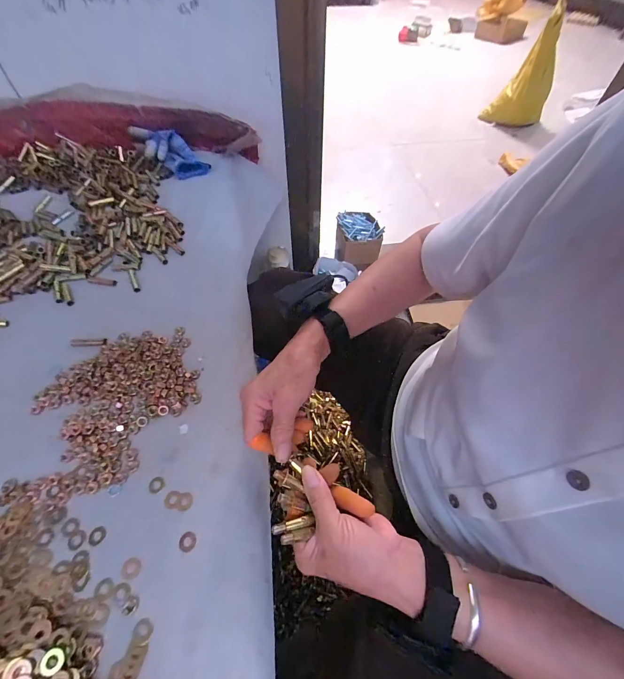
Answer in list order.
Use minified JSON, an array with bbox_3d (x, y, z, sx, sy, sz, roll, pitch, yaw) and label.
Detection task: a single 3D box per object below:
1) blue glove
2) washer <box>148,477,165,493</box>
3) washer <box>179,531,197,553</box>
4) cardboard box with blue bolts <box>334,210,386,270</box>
[{"bbox_3d":[-0.298,-0.399,0.658,0.169,0.052,0.081,37,63,22],"label":"blue glove"},{"bbox_3d":[-0.172,0.160,0.347,0.017,0.004,0.016,-33,63,-19],"label":"washer"},{"bbox_3d":[-0.126,0.204,0.318,0.017,0.004,0.017,0,56,-1],"label":"washer"},{"bbox_3d":[0.177,-0.389,1.205,0.171,0.141,0.153,7,56,4],"label":"cardboard box with blue bolts"}]

